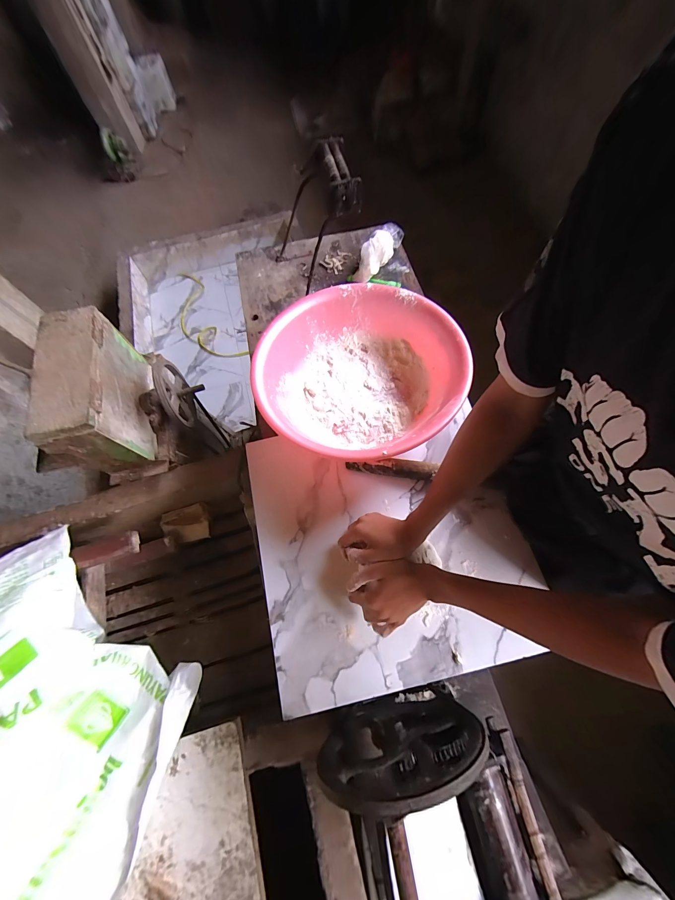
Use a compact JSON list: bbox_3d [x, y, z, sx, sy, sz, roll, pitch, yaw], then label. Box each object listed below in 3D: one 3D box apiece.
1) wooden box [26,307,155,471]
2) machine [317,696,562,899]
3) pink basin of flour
[{"bbox_3d":[-0.603,-0.149,0.781,0.127,0.225,0.344,-17,69,1],"label":"wooden box"},{"bbox_3d":[0.136,0.537,0.435,0.295,0.235,0.224,-9,70,4],"label":"machine"},{"bbox_3d":[0.042,-0.158,0.639,0.396,0.148,0.390,-2,70,7],"label":"pink basin of flour"}]

